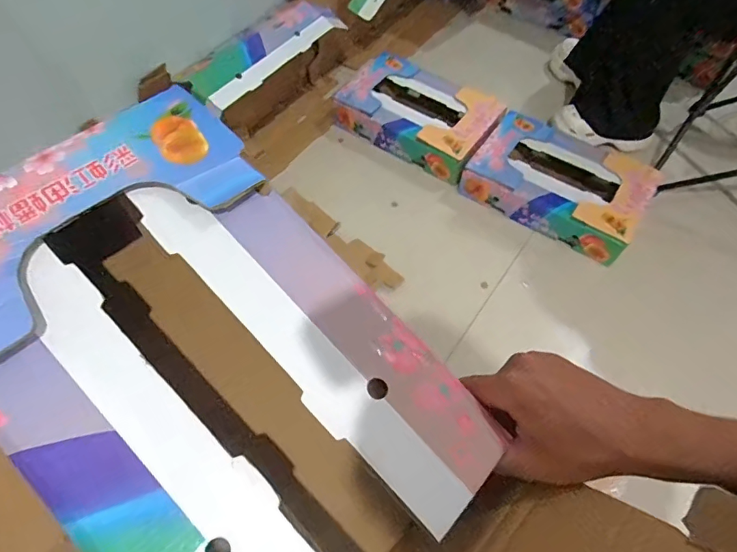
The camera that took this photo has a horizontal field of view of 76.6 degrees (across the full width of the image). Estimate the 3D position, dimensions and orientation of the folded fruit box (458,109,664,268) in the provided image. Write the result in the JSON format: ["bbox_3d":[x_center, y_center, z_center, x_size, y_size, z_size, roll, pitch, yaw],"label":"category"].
[{"bbox_3d":[0.467,-0.229,1.145,0.402,0.093,0.279,34,65,20],"label":"folded fruit box"}]

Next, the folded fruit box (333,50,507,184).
[{"bbox_3d":[0.128,-0.431,1.263,0.404,0.103,0.266,27,63,17],"label":"folded fruit box"}]

